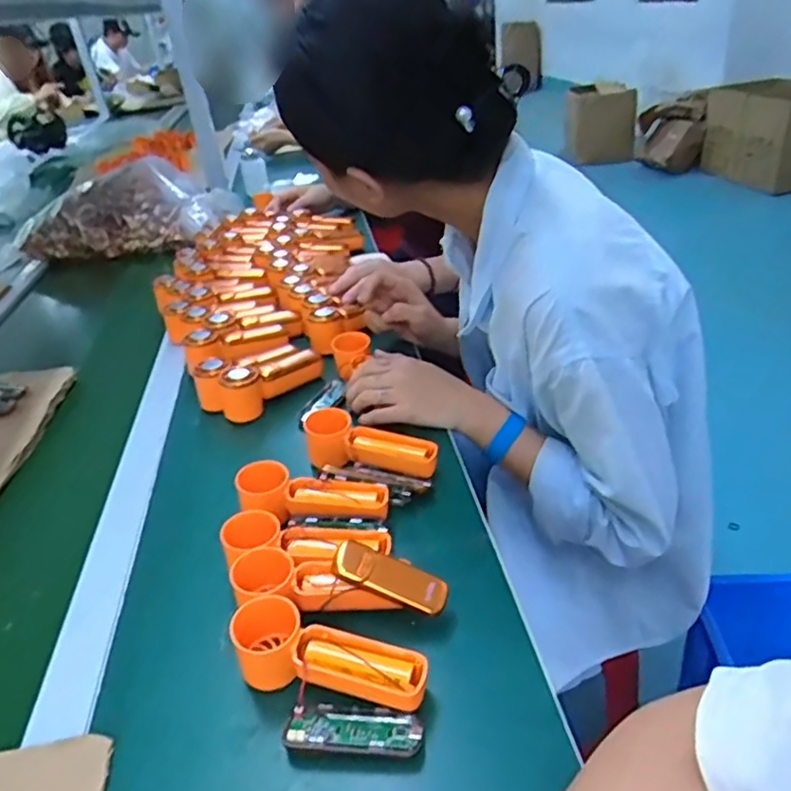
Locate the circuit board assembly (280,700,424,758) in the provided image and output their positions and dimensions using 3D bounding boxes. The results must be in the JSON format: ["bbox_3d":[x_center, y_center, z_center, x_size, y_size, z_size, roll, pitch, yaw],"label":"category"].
[{"bbox_3d":[-0.025,0.209,0.390,0.081,0.019,0.030,0,33,10],"label":"circuit board assembly"}]

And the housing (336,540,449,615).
[{"bbox_3d":[-0.003,0.130,0.452,0.083,0.016,0.025,23,37,2],"label":"housing"}]

